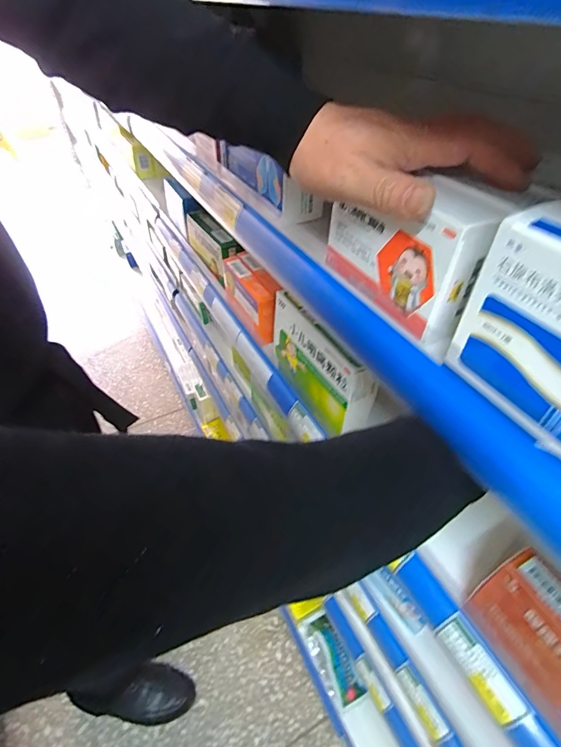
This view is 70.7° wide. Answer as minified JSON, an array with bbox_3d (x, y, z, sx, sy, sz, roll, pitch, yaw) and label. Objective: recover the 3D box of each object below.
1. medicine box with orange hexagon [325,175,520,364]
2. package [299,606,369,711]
[{"bbox_3d":[0.089,-0.092,0.281,0.048,0.090,0.122,-19,47,-22],"label":"medicine box with orange hexagon"},{"bbox_3d":[0.099,0.552,0.767,0.062,0.072,0.152,-24,49,-21],"label":"package"}]

